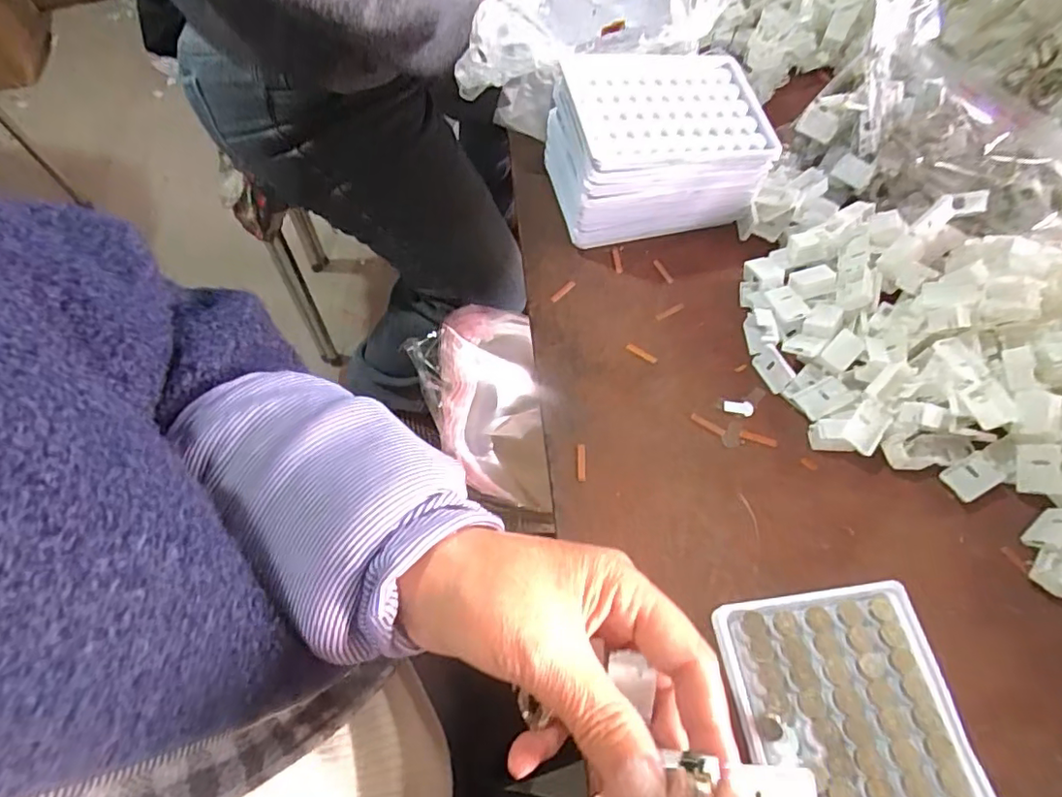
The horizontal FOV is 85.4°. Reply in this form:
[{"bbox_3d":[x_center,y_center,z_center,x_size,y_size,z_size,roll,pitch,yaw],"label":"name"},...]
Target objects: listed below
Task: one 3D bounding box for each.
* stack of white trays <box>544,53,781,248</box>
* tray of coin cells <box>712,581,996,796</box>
[{"bbox_3d":[0.086,-0.177,0.407,0.141,0.086,0.102,-12,60,-5],"label":"stack of white trays"},{"bbox_3d":[0.146,0.157,0.260,0.094,0.022,0.129,-7,60,-2],"label":"tray of coin cells"}]

